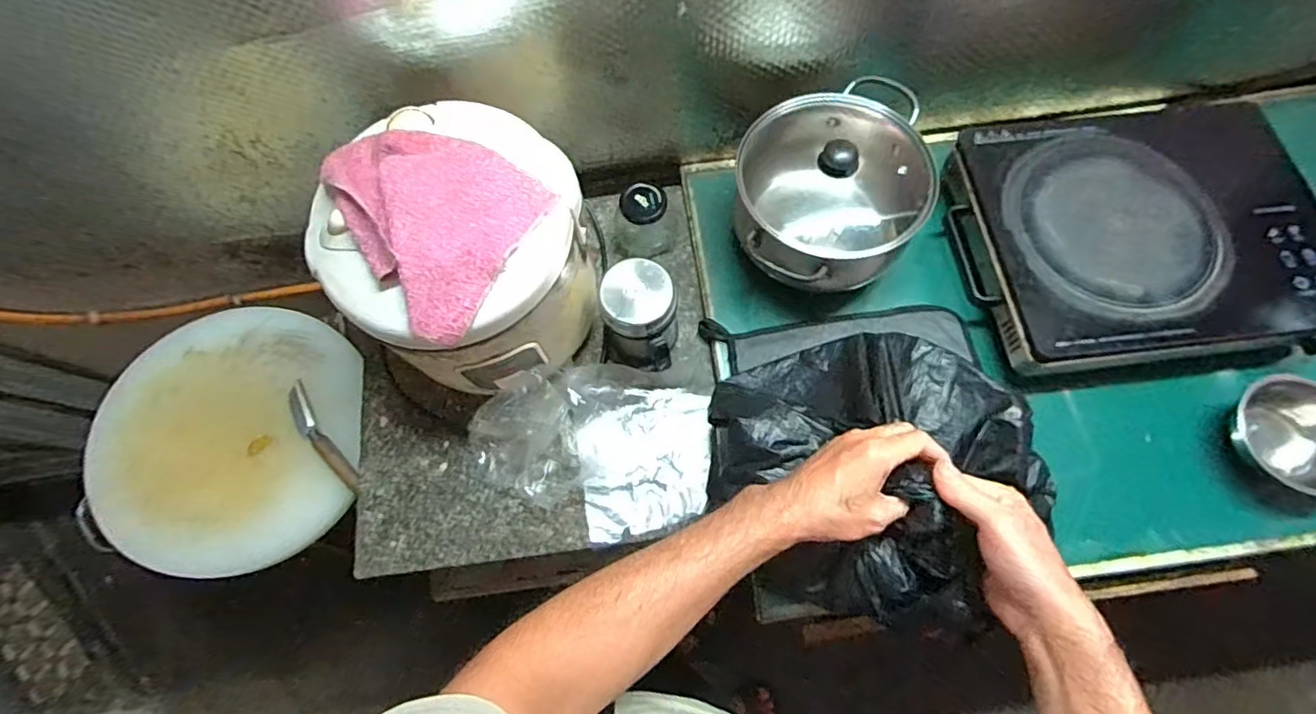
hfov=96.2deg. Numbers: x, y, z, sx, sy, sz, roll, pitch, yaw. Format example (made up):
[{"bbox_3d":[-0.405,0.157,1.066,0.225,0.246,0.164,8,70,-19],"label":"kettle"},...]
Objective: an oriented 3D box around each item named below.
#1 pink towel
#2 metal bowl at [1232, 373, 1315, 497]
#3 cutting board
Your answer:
[{"bbox_3d":[-0.226,-0.129,0.535,0.201,0.052,0.169,26,73,10],"label":"pink towel"},{"bbox_3d":[0.683,0.091,0.642,0.113,0.071,0.135,-20,71,-6],"label":"metal bowl"},{"bbox_3d":[-0.579,0.107,0.805,0.338,0.043,0.358,-2,71,-10],"label":"cutting board"}]

